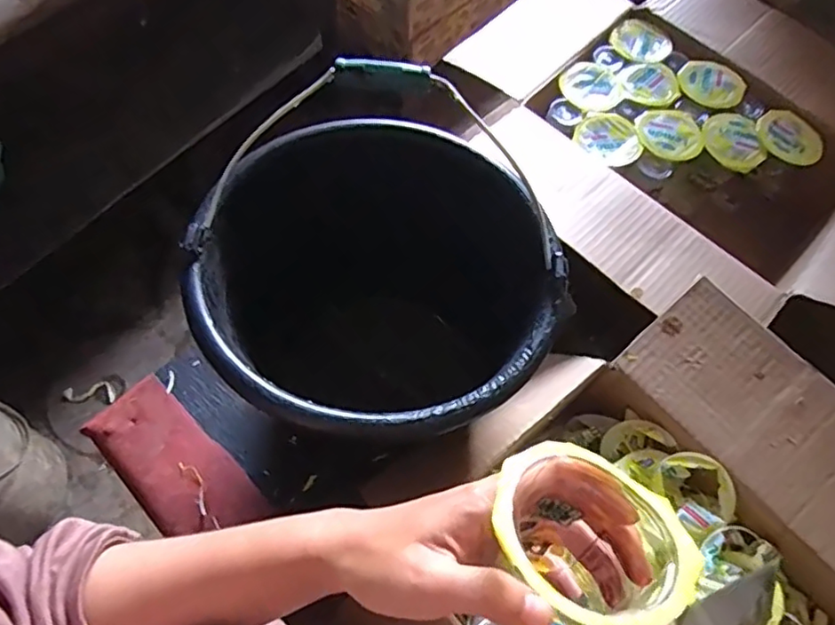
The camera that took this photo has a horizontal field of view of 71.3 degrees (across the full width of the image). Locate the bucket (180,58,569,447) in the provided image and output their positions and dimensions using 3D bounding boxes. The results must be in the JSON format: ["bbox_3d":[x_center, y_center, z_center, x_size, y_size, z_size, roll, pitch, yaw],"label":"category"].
[{"bbox_3d":[-0.031,-0.016,0.523,0.269,0.258,0.279,1,64,-2],"label":"bucket"}]

